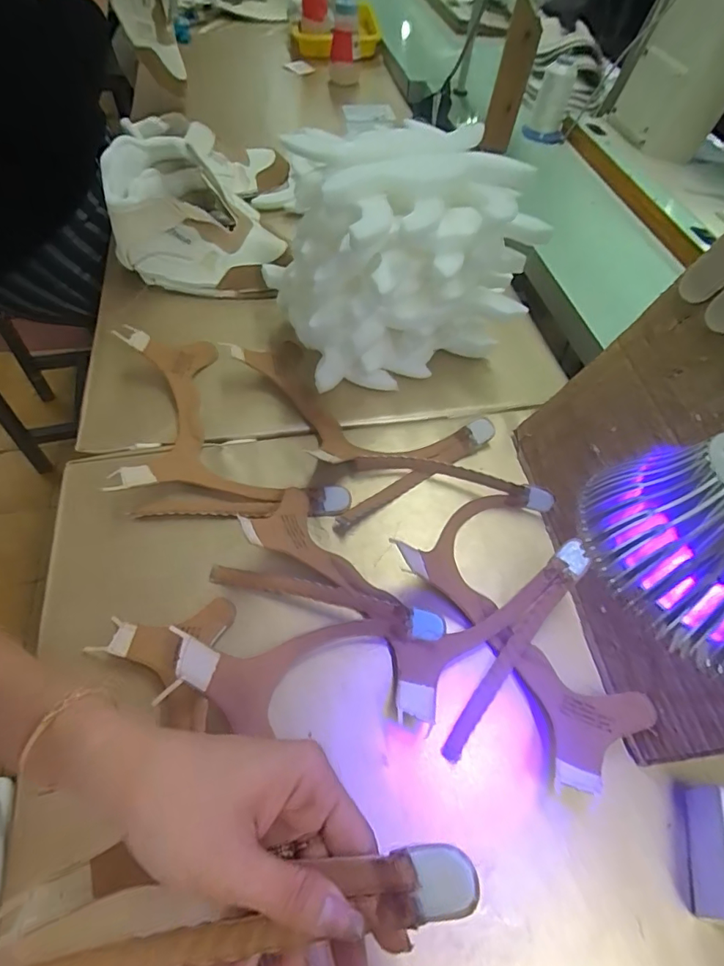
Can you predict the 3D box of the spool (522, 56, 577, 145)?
[{"bbox_3d":[0.324,-0.650,0.850,0.068,0.095,0.065,14,56,5],"label":"spool"}]

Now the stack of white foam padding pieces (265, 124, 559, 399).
[{"bbox_3d":[0.039,-0.233,0.527,0.236,0.172,0.192,-12,57,-15],"label":"stack of white foam padding pieces"}]

